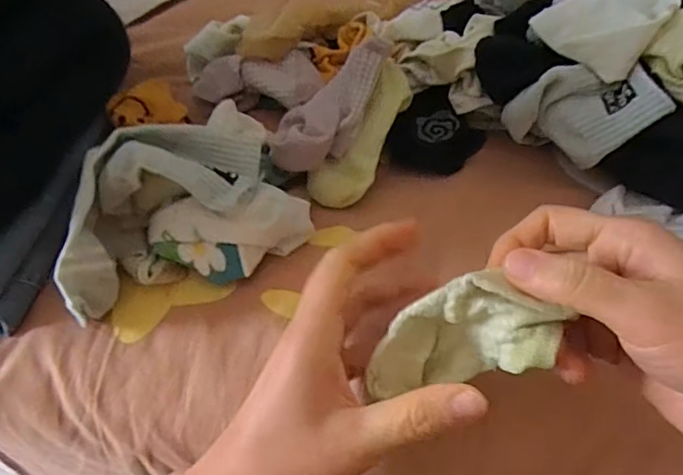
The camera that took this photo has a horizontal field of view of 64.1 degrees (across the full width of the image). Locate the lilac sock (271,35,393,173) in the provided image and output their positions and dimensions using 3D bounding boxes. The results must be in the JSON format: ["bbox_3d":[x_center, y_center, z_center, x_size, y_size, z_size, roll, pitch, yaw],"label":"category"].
[{"bbox_3d":[-0.005,-0.087,0.372,0.036,0.038,0.104,32,77,24],"label":"lilac sock"}]

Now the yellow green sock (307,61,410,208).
[{"bbox_3d":[0.017,-0.072,0.379,0.036,0.012,0.112,25,80,20],"label":"yellow green sock"}]

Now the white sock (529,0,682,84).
[{"bbox_3d":[0.176,-0.148,0.369,0.079,0.046,0.081,27,58,21],"label":"white sock"}]

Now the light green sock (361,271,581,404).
[{"bbox_3d":[0.053,0.044,0.243,0.080,0.046,0.035,-2,52,0],"label":"light green sock"}]

